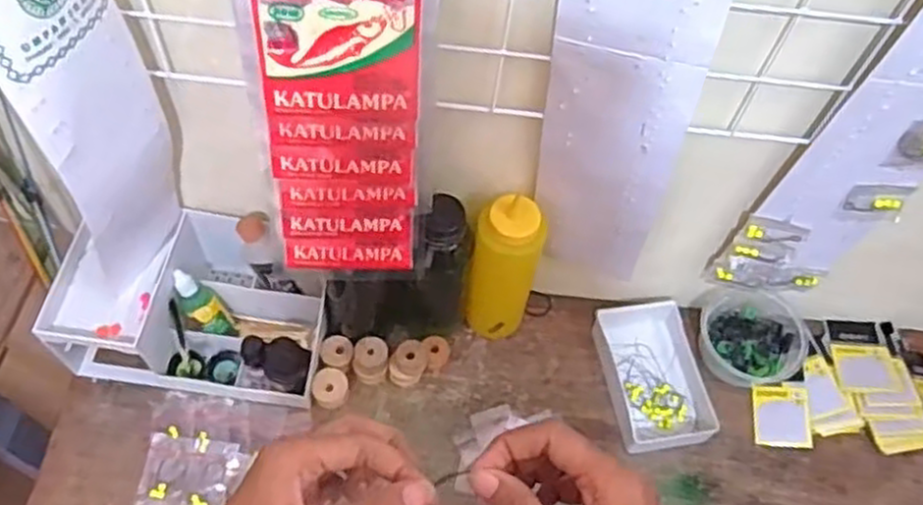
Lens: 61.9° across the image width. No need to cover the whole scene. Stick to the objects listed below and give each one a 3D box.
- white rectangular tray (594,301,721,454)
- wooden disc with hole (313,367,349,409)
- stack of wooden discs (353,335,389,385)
[{"bbox_3d":[0.190,0.119,0.766,0.096,0.030,0.152,-8,61,-9],"label":"white rectangular tray"},{"bbox_3d":[-0.124,0.130,0.734,0.032,0.017,0.036,-8,61,-9],"label":"wooden disc with hole"},{"bbox_3d":[-0.087,0.103,0.740,0.033,0.039,0.033,14,60,4],"label":"stack of wooden discs"}]

